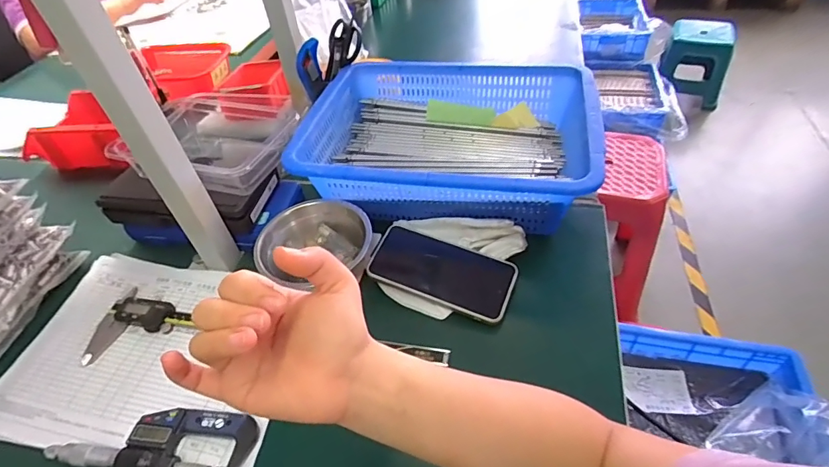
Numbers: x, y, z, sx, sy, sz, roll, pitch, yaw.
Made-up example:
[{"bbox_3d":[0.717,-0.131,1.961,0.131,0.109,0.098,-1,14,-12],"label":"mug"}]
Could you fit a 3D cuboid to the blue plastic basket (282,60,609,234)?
[{"bbox_3d":[0.042,-0.124,0.576,0.341,0.085,0.255,4,47,10],"label":"blue plastic basket"}]

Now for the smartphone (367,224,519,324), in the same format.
[{"bbox_3d":[0.029,0.040,0.495,0.158,0.012,0.072,19,66,18],"label":"smartphone"}]

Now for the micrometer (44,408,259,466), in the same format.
[{"bbox_3d":[-0.232,0.189,0.404,0.176,0.021,0.053,-3,46,3],"label":"micrometer"}]

